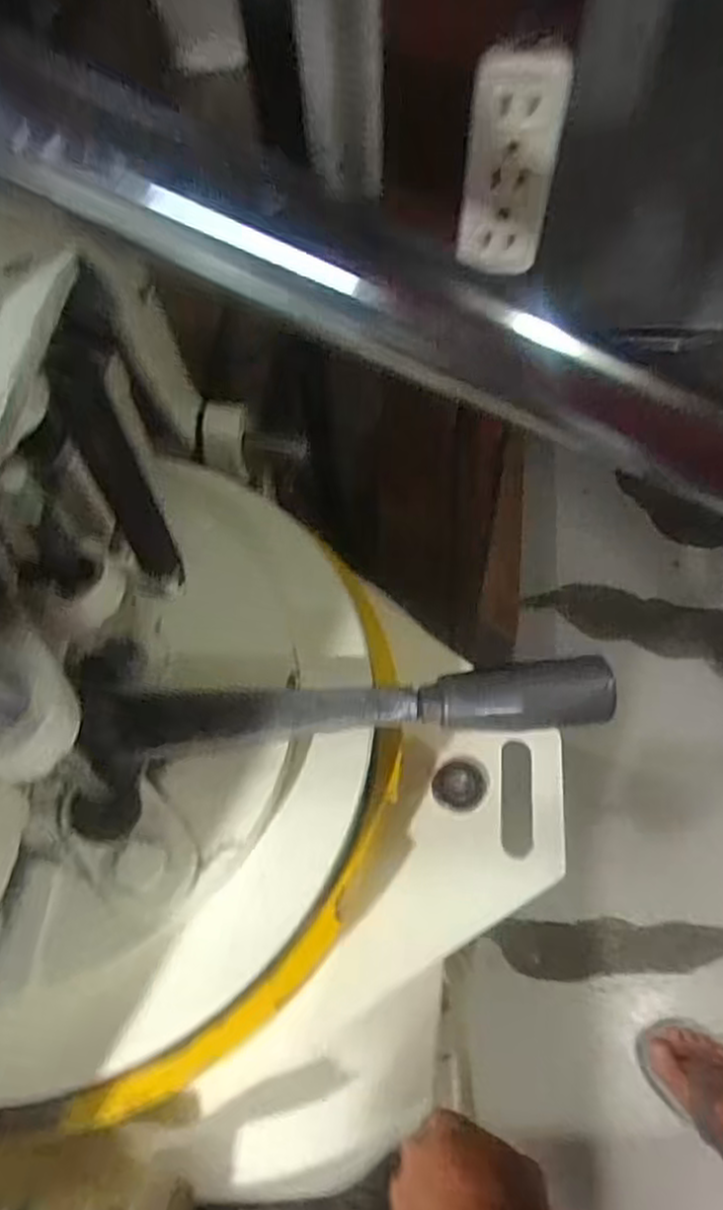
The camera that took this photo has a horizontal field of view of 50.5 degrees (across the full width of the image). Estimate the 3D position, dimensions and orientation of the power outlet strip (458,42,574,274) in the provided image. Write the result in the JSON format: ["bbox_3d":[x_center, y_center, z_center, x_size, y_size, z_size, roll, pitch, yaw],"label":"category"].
[{"bbox_3d":[0.075,-0.221,0.386,0.045,0.106,0.024,10,61,7],"label":"power outlet strip"}]

